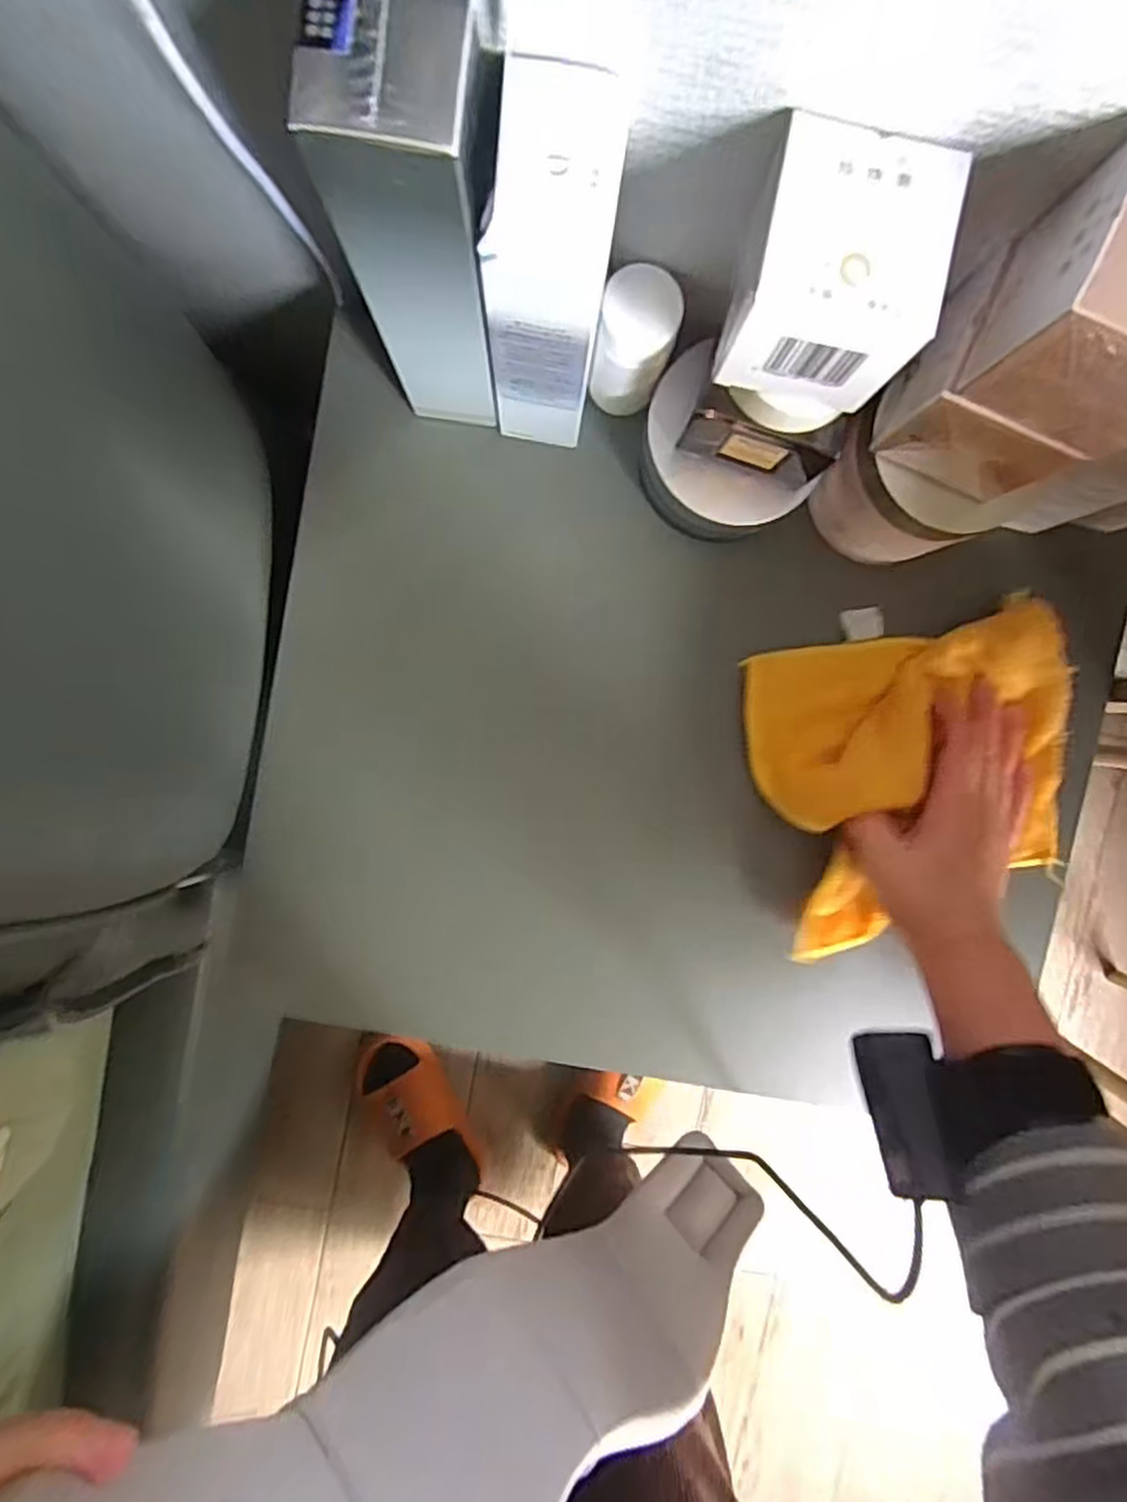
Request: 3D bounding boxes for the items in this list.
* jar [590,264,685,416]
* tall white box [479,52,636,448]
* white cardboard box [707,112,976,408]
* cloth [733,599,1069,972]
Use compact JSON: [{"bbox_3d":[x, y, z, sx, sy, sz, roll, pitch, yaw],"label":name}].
[{"bbox_3d":[0.035,-0.201,0.355,0.036,0.072,0.038,0,94,-2],"label":"jar"},{"bbox_3d":[-0.005,-0.195,0.300,0.043,0.170,0.066,10,94,-3],"label":"tall white box"},{"bbox_3d":[0.096,-0.171,0.256,0.062,0.055,0.060,11,94,-3],"label":"white cardboard box"},{"bbox_3d":[0.201,0.016,0.398,0.173,0.029,0.169,-13,95,-1],"label":"cloth"}]

